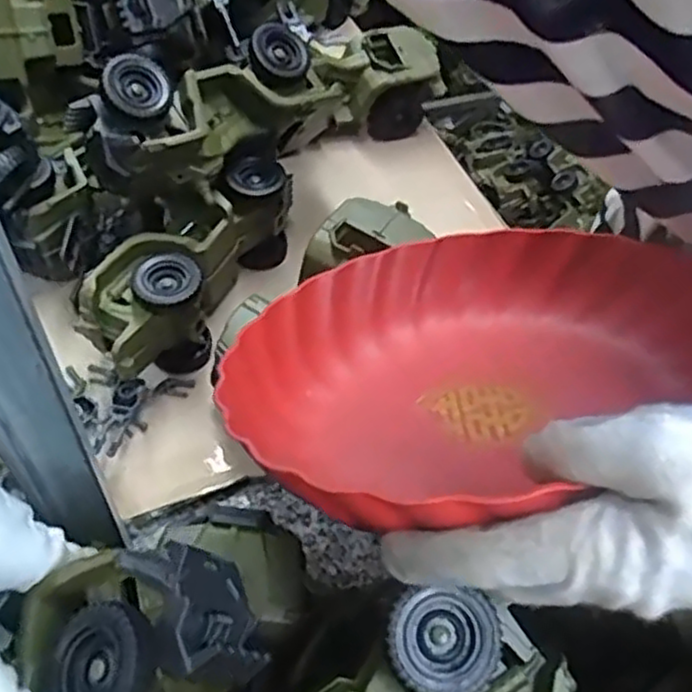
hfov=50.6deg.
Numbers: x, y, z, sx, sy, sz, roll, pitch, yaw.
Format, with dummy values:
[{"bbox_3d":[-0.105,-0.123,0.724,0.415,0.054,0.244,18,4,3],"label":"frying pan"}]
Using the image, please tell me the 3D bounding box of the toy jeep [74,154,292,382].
[{"bbox_3d":[-0.107,-0.055,0.520,0.063,0.078,0.182,27,57,14],"label":"toy jeep"}]

